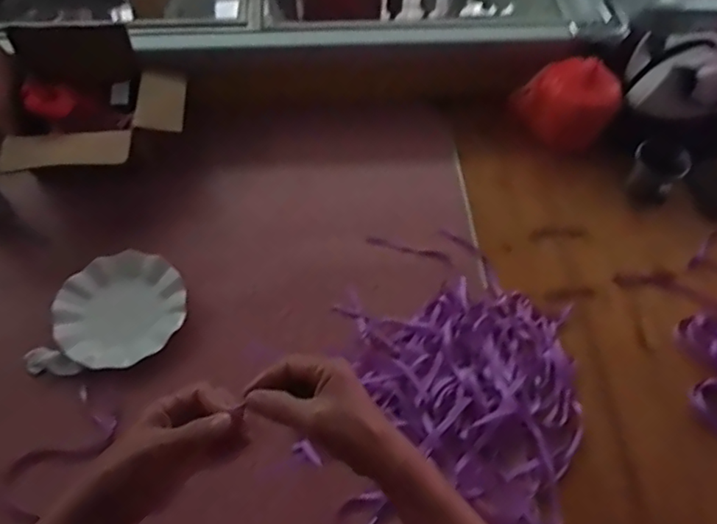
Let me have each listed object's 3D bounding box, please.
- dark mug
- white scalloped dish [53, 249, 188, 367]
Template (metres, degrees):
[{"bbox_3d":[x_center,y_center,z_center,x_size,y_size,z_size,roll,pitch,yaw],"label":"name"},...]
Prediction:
[{"bbox_3d":[0.499,-0.149,0.948,0.084,0.082,0.092,38,64,19],"label":"dark mug"},{"bbox_3d":[-0.351,0.070,0.835,0.178,0.026,0.180,1,59,-2],"label":"white scalloped dish"}]

